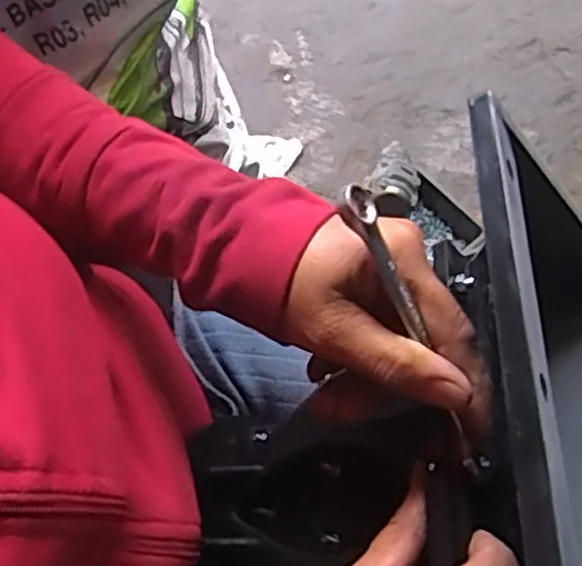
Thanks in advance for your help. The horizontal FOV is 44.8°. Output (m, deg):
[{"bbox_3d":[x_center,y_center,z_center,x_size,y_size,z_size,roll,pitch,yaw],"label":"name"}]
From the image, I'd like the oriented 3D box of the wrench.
[{"bbox_3d":[0.051,0.020,0.281,0.015,0.011,0.127,-27,102,-9],"label":"wrench"}]

